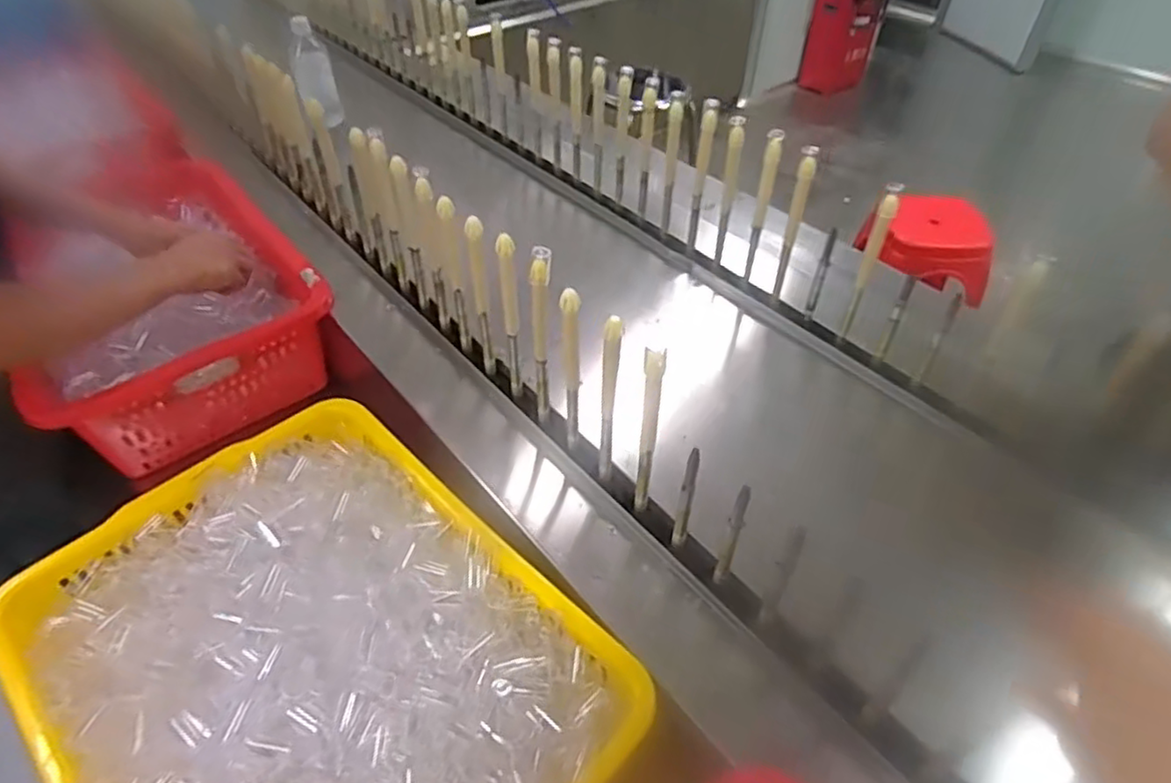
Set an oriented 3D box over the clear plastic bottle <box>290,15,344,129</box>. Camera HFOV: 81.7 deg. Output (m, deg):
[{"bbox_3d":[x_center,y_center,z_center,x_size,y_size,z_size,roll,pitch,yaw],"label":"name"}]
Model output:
[{"bbox_3d":[-0.479,-0.560,1.199,0.067,0.158,0.064,-13,44,-14],"label":"clear plastic bottle"}]

